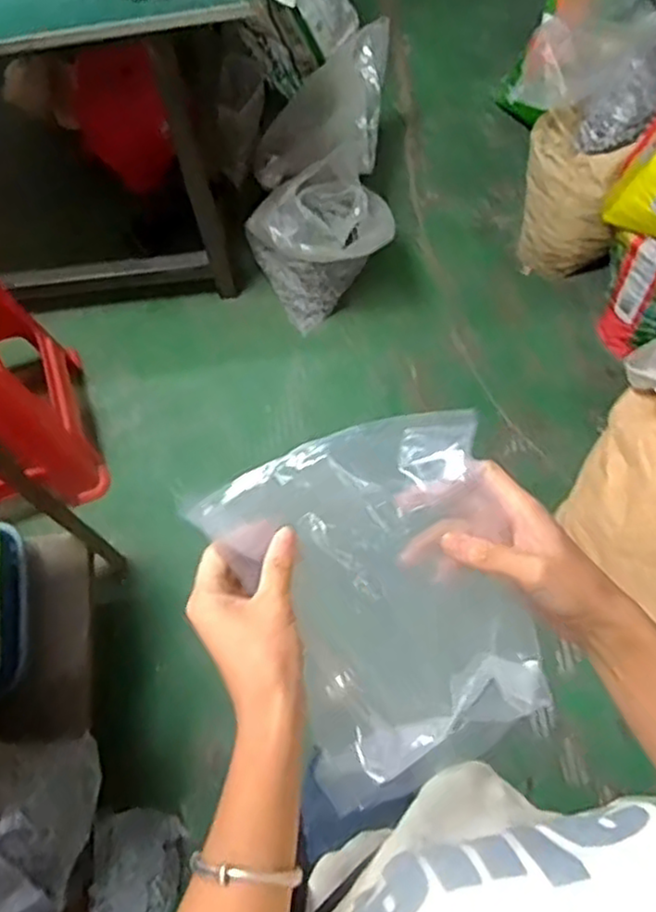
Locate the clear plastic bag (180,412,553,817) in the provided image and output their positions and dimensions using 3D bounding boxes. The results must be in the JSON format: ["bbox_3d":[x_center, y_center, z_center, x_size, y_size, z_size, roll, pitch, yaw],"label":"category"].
[{"bbox_3d":[0.038,0.099,0.440,0.176,0.055,0.233,-15,101,2],"label":"clear plastic bag"}]

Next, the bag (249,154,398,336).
[{"bbox_3d":[-0.012,-0.482,1.547,0.268,0.306,0.217,-24,68,-8],"label":"bag"}]

